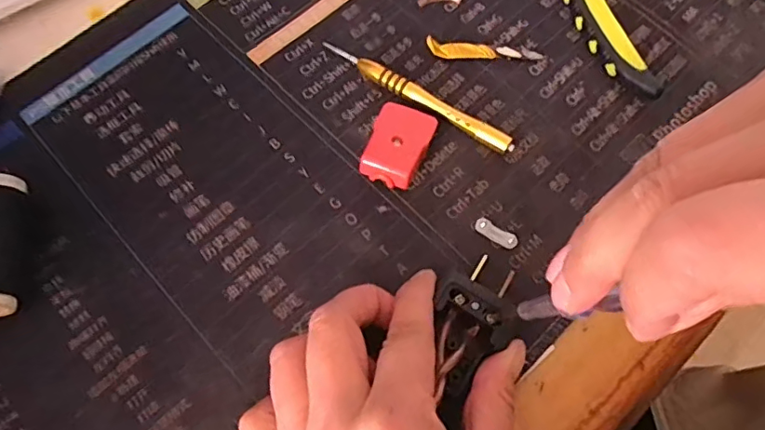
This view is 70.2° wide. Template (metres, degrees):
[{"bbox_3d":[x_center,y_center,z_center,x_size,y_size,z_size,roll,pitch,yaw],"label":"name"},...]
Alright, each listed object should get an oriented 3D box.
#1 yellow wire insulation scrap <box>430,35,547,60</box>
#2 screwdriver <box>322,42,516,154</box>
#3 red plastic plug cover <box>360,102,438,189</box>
[{"bbox_3d":[0.055,-0.088,0.294,0.061,0.004,0.010,6,69,3],"label":"yellow wire insulation scrap"},{"bbox_3d":[0.017,-0.062,0.283,0.112,0.011,0.009,35,73,13],"label":"screwdriver"},{"bbox_3d":[0.008,-0.034,0.272,0.028,0.011,0.042,21,70,8],"label":"red plastic plug cover"}]

